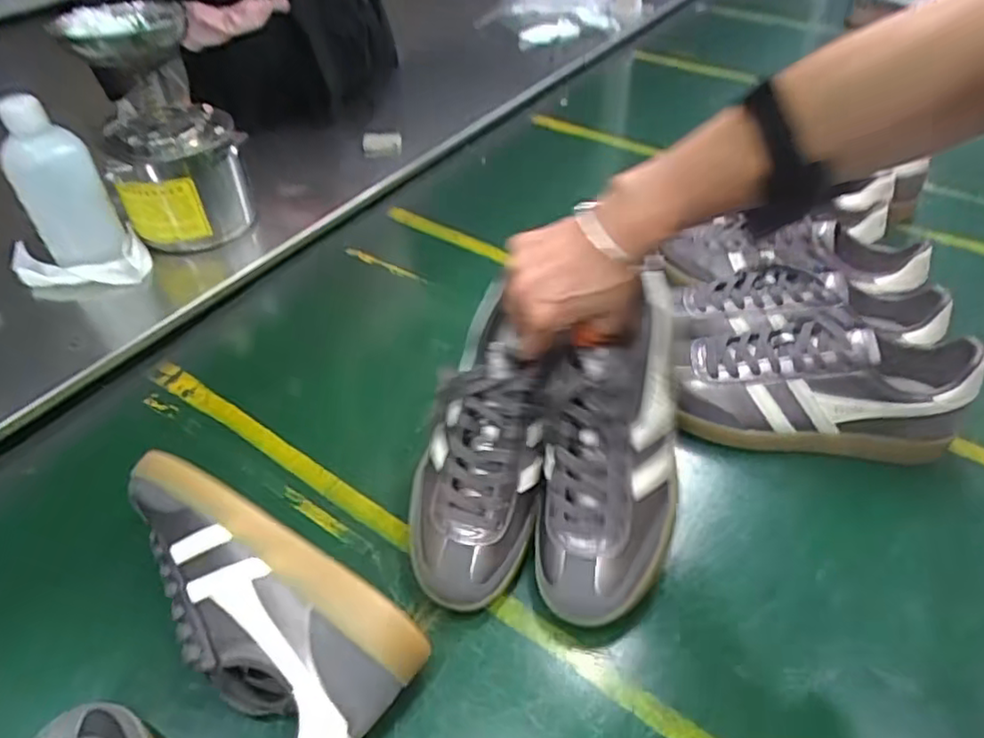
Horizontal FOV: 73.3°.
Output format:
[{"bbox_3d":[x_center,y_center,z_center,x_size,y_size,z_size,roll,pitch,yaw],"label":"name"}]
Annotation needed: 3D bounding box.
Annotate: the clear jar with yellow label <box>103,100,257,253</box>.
[{"bbox_3d":[-0.345,-0.213,0.744,0.140,0.120,0.114,-21,48,-18],"label":"clear jar with yellow label"}]

